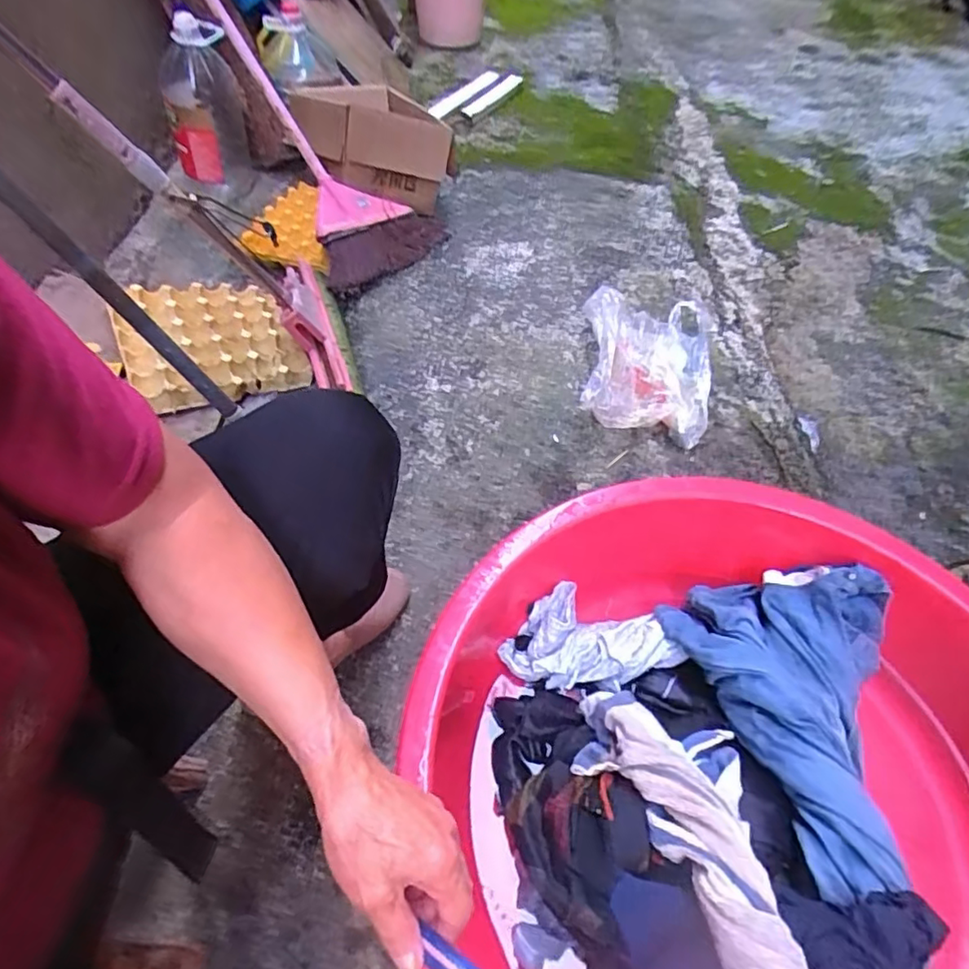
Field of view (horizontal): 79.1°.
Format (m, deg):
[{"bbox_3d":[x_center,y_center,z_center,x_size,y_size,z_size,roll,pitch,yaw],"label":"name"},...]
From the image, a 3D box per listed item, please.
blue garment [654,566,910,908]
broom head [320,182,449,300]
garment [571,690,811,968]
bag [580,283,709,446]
[{"bbox_3d":[0.388,0.239,0.661,0.252,0.081,0.330,-12,55,-10],"label":"blue garment"},{"bbox_3d":[-0.221,-0.538,1.258,0.329,0.040,0.220,-30,103,-35],"label":"broom head"},{"bbox_3d":[0.207,0.324,0.550,0.141,0.062,0.326,-16,40,-13],"label":"garment"},{"bbox_3d":[0.314,-0.246,1.101,0.253,0.076,0.357,6,53,3],"label":"bag"}]

